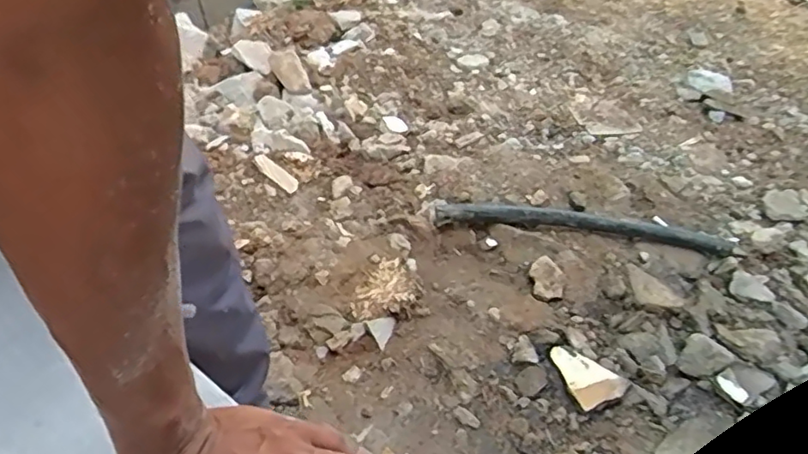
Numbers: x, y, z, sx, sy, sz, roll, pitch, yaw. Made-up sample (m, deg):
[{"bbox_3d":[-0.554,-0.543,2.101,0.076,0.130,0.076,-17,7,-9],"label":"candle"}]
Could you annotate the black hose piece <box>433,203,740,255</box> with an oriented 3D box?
[{"bbox_3d":[0.288,-0.001,0.985,0.469,0.031,0.064,8,46,1],"label":"black hose piece"}]

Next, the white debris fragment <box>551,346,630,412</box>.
[{"bbox_3d":[0.242,0.192,0.790,0.068,0.022,0.090,-18,46,-17],"label":"white debris fragment"}]

